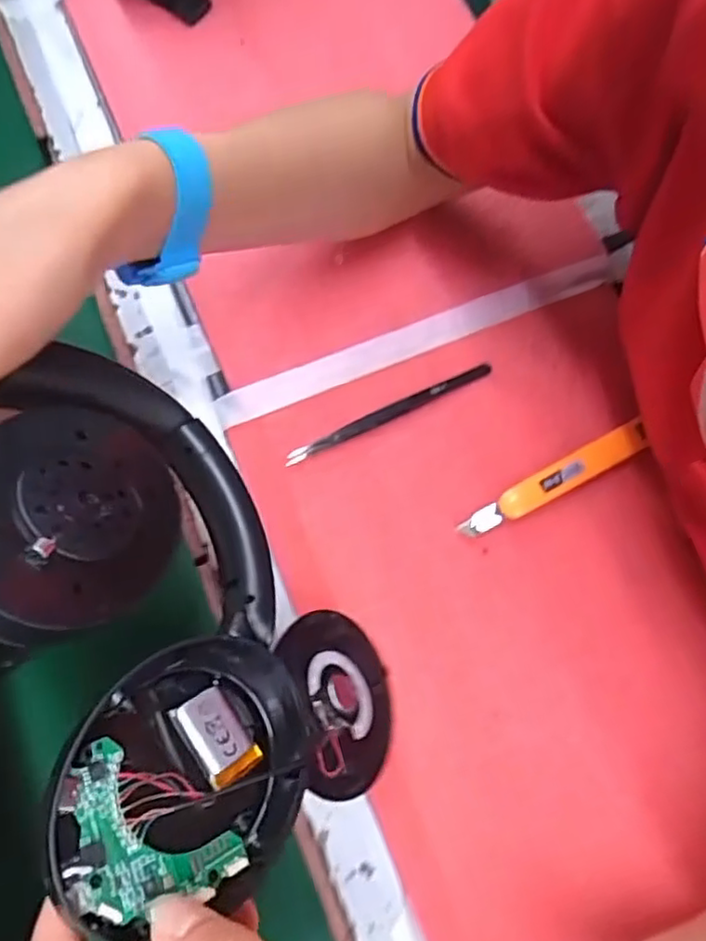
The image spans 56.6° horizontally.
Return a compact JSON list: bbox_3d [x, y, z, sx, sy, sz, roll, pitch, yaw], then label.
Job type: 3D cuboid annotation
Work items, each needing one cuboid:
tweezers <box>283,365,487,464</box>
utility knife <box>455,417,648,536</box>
[{"bbox_3d":[0.023,-0.035,0.381,0.134,0.011,0.008,-25,77,-9],"label":"tweezers"},{"bbox_3d":[0.116,0.005,0.375,0.123,0.010,0.017,-27,77,-9],"label":"utility knife"}]

